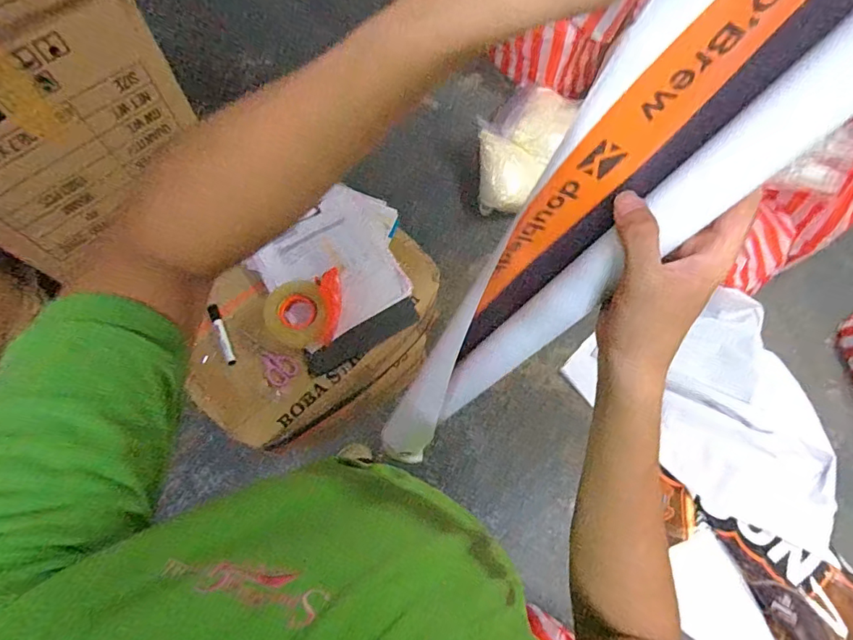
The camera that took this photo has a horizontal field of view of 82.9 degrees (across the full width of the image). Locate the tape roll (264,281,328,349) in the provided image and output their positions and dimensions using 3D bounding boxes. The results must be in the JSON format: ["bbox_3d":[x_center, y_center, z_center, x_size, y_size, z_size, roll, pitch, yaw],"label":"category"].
[{"bbox_3d":[-0.266,-0.015,0.989,0.122,0.044,0.128,0,72,-1],"label":"tape roll"}]

